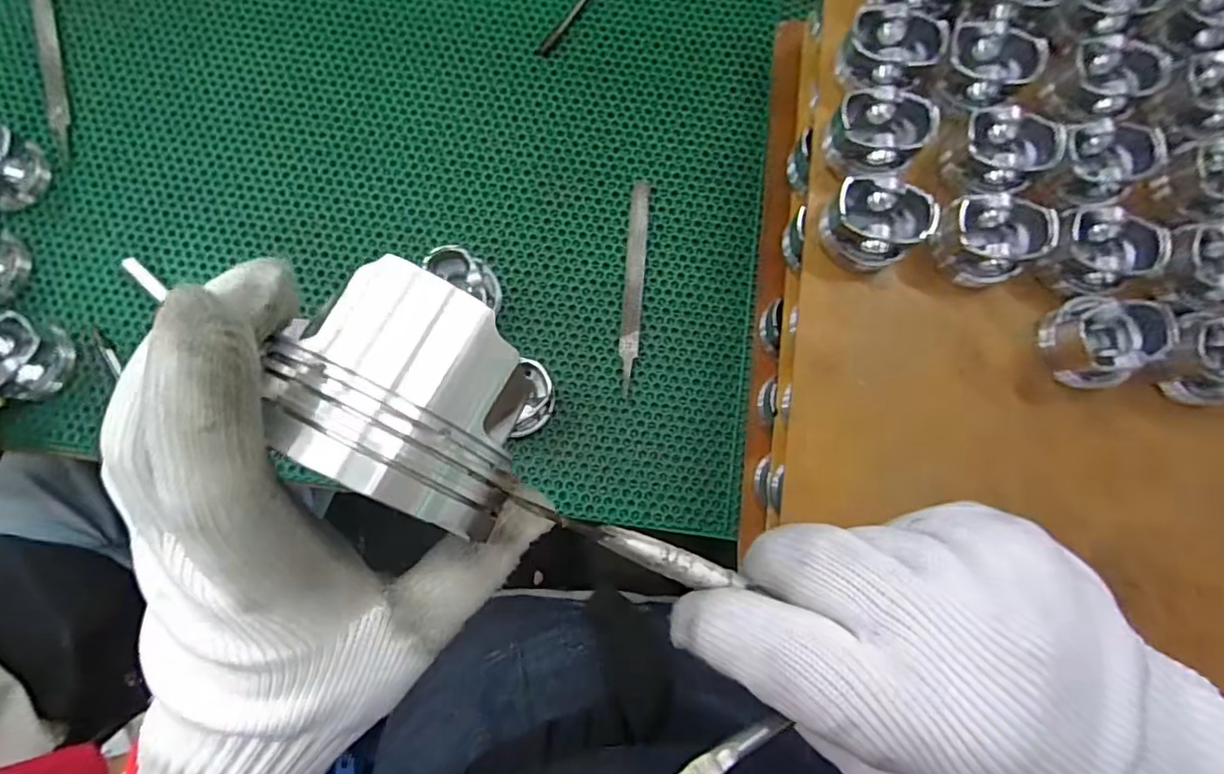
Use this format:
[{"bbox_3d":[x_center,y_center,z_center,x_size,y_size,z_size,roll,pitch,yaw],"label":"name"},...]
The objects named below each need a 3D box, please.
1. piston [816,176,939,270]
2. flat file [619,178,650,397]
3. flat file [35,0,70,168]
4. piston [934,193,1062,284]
[{"bbox_3d":[0.234,-0.148,0.508,0.080,0.057,0.075,0,82,-2],"label":"piston"},{"bbox_3d":[0.024,-0.112,0.630,0.021,0.006,0.231,5,82,-1],"label":"flat file"},{"bbox_3d":[-0.622,-0.361,0.640,0.017,0.009,0.240,-14,83,-4],"label":"flat file"},{"bbox_3d":[0.333,-0.131,0.516,0.083,0.056,0.066,16,82,0],"label":"piston"}]

